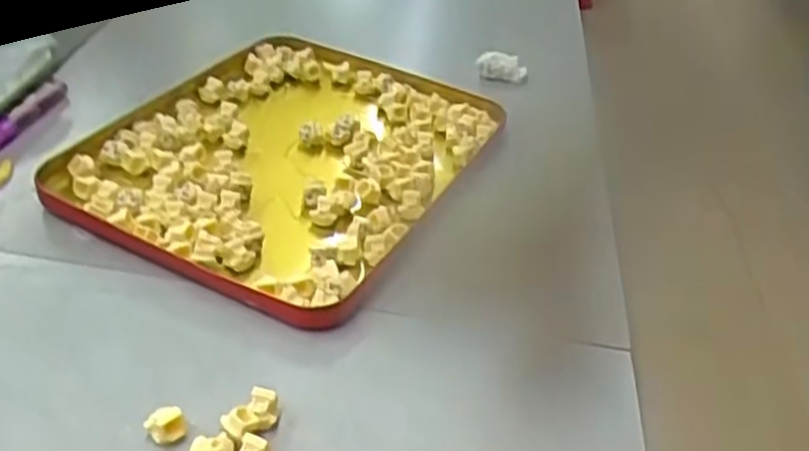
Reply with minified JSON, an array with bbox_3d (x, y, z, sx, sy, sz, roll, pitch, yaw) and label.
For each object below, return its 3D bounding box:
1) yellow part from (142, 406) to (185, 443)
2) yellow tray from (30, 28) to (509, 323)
[{"bbox_3d":[-0.098,0.082,0.327,0.015,0.013,0.012,-11,40,-22],"label":"yellow part"},{"bbox_3d":[-0.073,-0.049,0.504,0.213,0.019,0.266,19,38,15],"label":"yellow tray"}]

